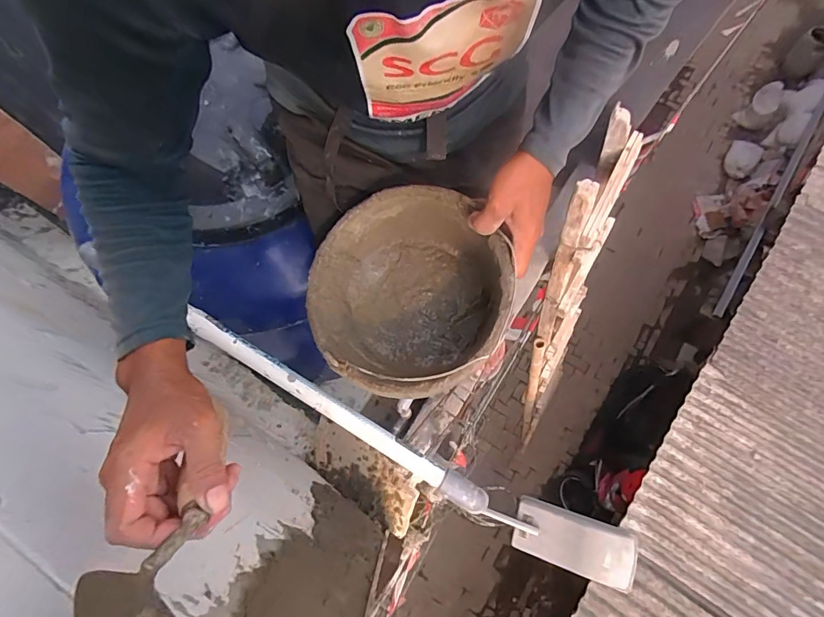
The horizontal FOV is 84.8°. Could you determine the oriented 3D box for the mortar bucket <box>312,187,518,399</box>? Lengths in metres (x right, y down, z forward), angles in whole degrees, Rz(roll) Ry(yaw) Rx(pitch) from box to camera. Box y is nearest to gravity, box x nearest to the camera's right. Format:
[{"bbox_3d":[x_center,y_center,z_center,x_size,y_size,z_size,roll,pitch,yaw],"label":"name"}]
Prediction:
[{"bbox_3d":[0.013,-0.010,0.590,0.253,0.153,0.253,-6,72,19],"label":"mortar bucket"}]

